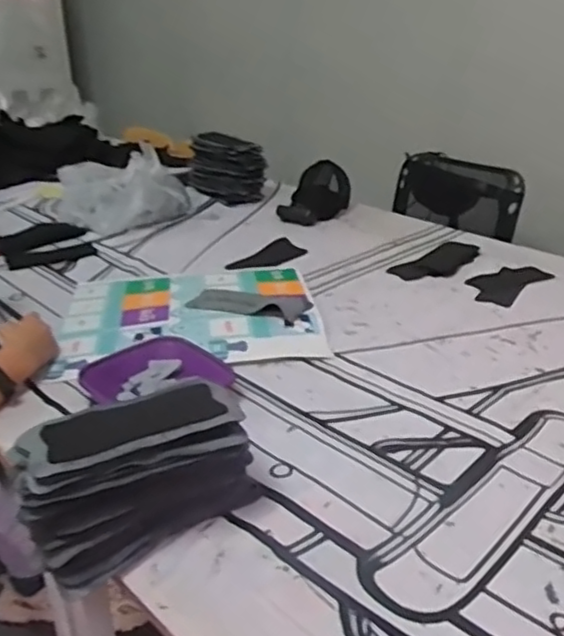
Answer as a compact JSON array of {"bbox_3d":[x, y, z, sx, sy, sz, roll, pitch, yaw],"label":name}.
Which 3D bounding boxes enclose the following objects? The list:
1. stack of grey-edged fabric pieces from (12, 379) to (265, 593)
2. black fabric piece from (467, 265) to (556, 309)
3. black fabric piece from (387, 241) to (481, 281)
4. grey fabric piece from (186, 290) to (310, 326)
[{"bbox_3d":[-0.157,0.169,0.730,0.247,0.126,0.121,-15,29,-29],"label":"stack of grey-edged fabric pieces"},{"bbox_3d":[0.461,-0.072,1.359,0.115,0.012,0.204,23,33,40],"label":"black fabric piece"},{"bbox_3d":[0.350,-0.125,1.443,0.257,0.011,0.107,-21,32,-38],"label":"black fabric piece"},{"bbox_3d":[-0.062,-0.028,1.224,0.223,0.015,0.097,11,27,22],"label":"grey fabric piece"}]

